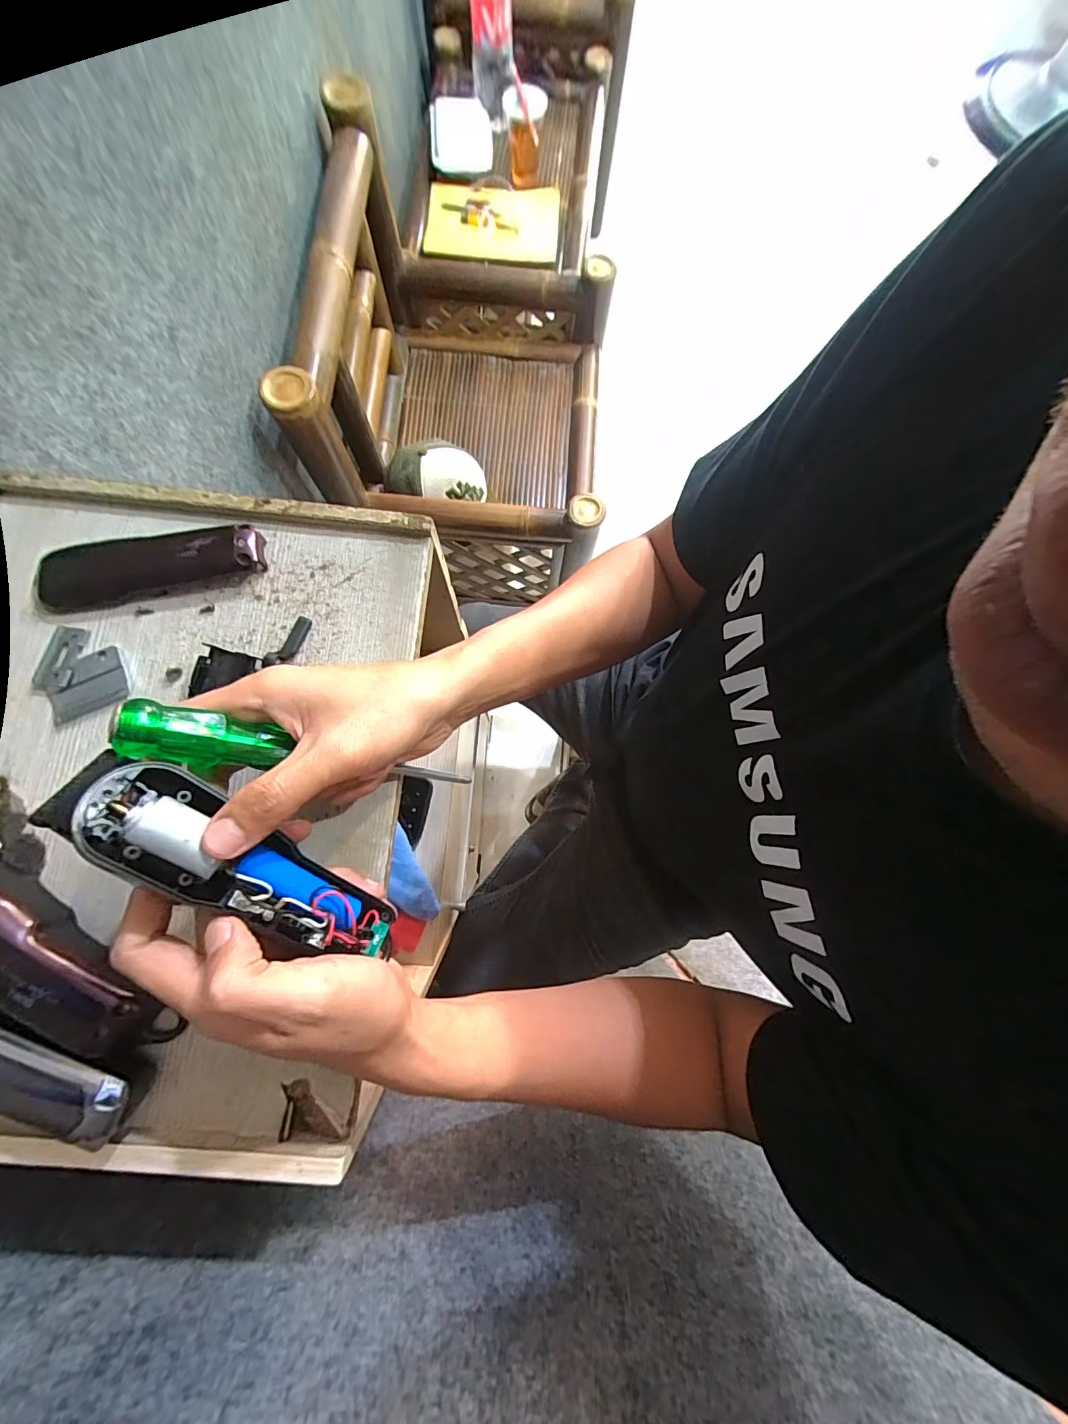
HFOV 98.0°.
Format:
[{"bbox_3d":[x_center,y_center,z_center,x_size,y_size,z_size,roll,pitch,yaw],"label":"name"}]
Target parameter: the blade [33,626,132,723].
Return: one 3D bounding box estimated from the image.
[{"bbox_3d":[-0.291,-0.028,0.297,0.050,0.005,0.060,-21,81,-4],"label":"blade"}]

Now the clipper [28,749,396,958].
[{"bbox_3d":[-0.134,0.075,0.223,0.156,0.031,0.039,41,81,-25],"label":"clipper"}]

